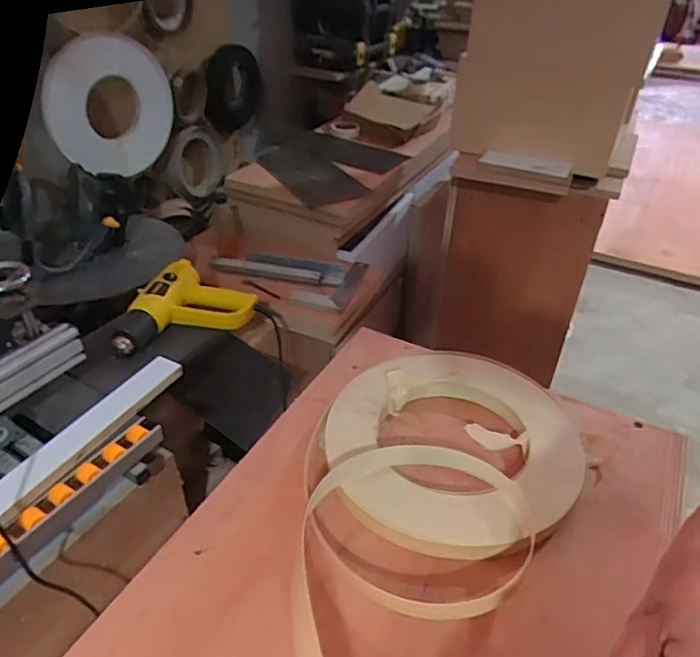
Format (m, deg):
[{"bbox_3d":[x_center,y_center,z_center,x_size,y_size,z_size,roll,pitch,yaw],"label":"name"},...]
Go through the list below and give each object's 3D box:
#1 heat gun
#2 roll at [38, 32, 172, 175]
[{"bbox_3d":[-0.335,-0.036,1.081,0.281,0.095,0.138,-28,45,-33],"label":"heat gun"},{"bbox_3d":[-0.604,-0.563,1.408,0.048,0.328,0.335,29,17,20],"label":"roll"}]

